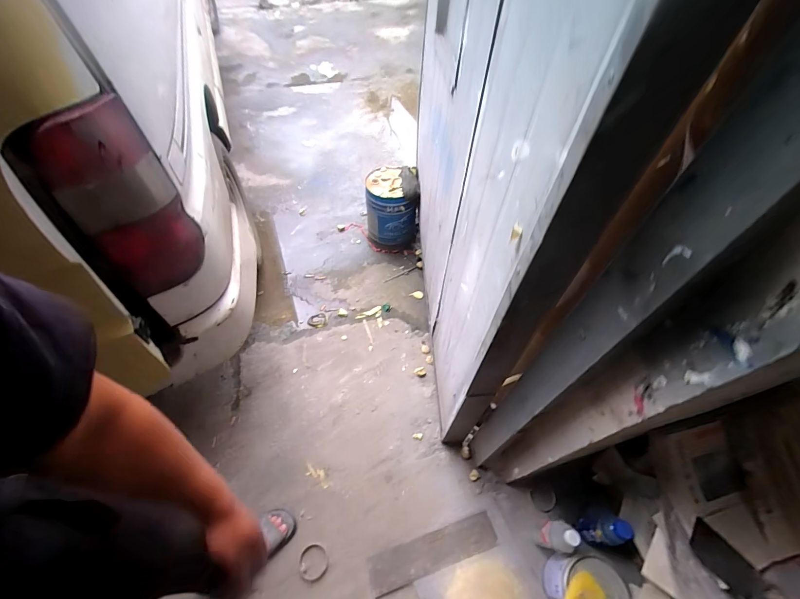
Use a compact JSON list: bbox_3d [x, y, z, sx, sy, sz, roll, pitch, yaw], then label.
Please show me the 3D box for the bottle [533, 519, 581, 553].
[{"bbox_3d":[0.408,0.638,0.916,0.056,0.217,0.072,-5,52,-5],"label":"bottle"}]

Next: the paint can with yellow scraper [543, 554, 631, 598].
[{"bbox_3d":[0.467,0.745,0.865,0.148,0.151,0.147,1,55,-2],"label":"paint can with yellow scraper"}]

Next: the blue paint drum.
[{"bbox_3d":[-0.052,-0.471,1.768,0.260,0.395,0.259,-3,55,-5],"label":"blue paint drum"}]

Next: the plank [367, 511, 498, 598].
[{"bbox_3d":[0.095,0.719,0.971,0.368,0.018,0.092,-14,57,-13],"label":"plank"}]

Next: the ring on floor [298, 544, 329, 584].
[{"bbox_3d":[-0.241,0.738,0.955,0.082,0.011,0.083,1,55,-2],"label":"ring on floor"}]

